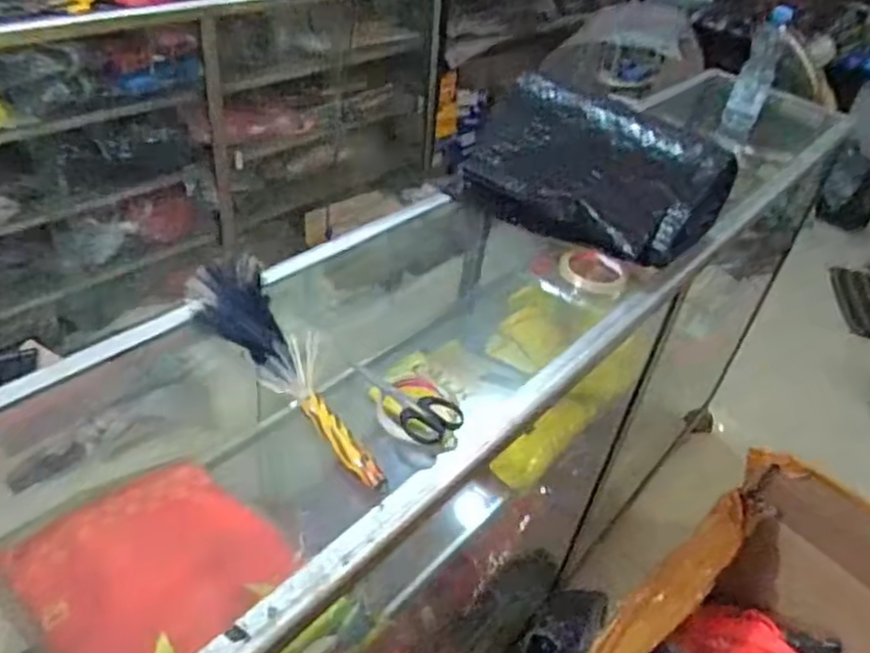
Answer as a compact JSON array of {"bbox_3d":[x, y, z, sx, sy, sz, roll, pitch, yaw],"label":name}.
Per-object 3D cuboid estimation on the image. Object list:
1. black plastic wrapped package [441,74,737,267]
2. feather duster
[{"bbox_3d":[0.234,-0.243,1.099,0.194,0.173,0.367,-27,48,-37],"label":"black plastic wrapped package"},{"bbox_3d":[-0.152,0.032,0.727,0.066,0.059,0.339,-21,45,-33],"label":"feather duster"}]

